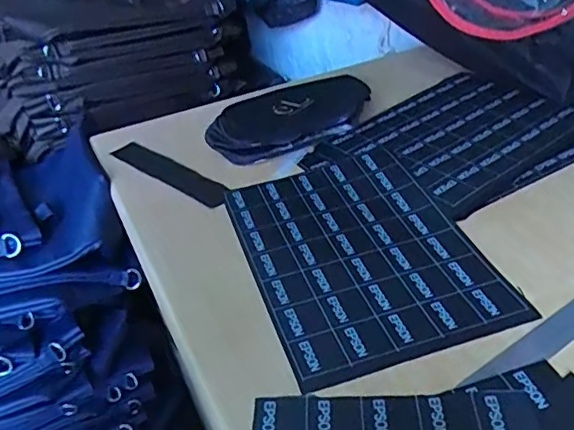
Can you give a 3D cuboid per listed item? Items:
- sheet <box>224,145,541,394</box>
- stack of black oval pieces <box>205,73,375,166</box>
[{"bbox_3d":[0.067,0.029,0.573,0.205,0.011,0.290,-15,37,-11],"label":"sheet"},{"bbox_3d":[-0.007,-0.133,0.773,0.214,0.045,0.150,-21,38,-18],"label":"stack of black oval pieces"}]

